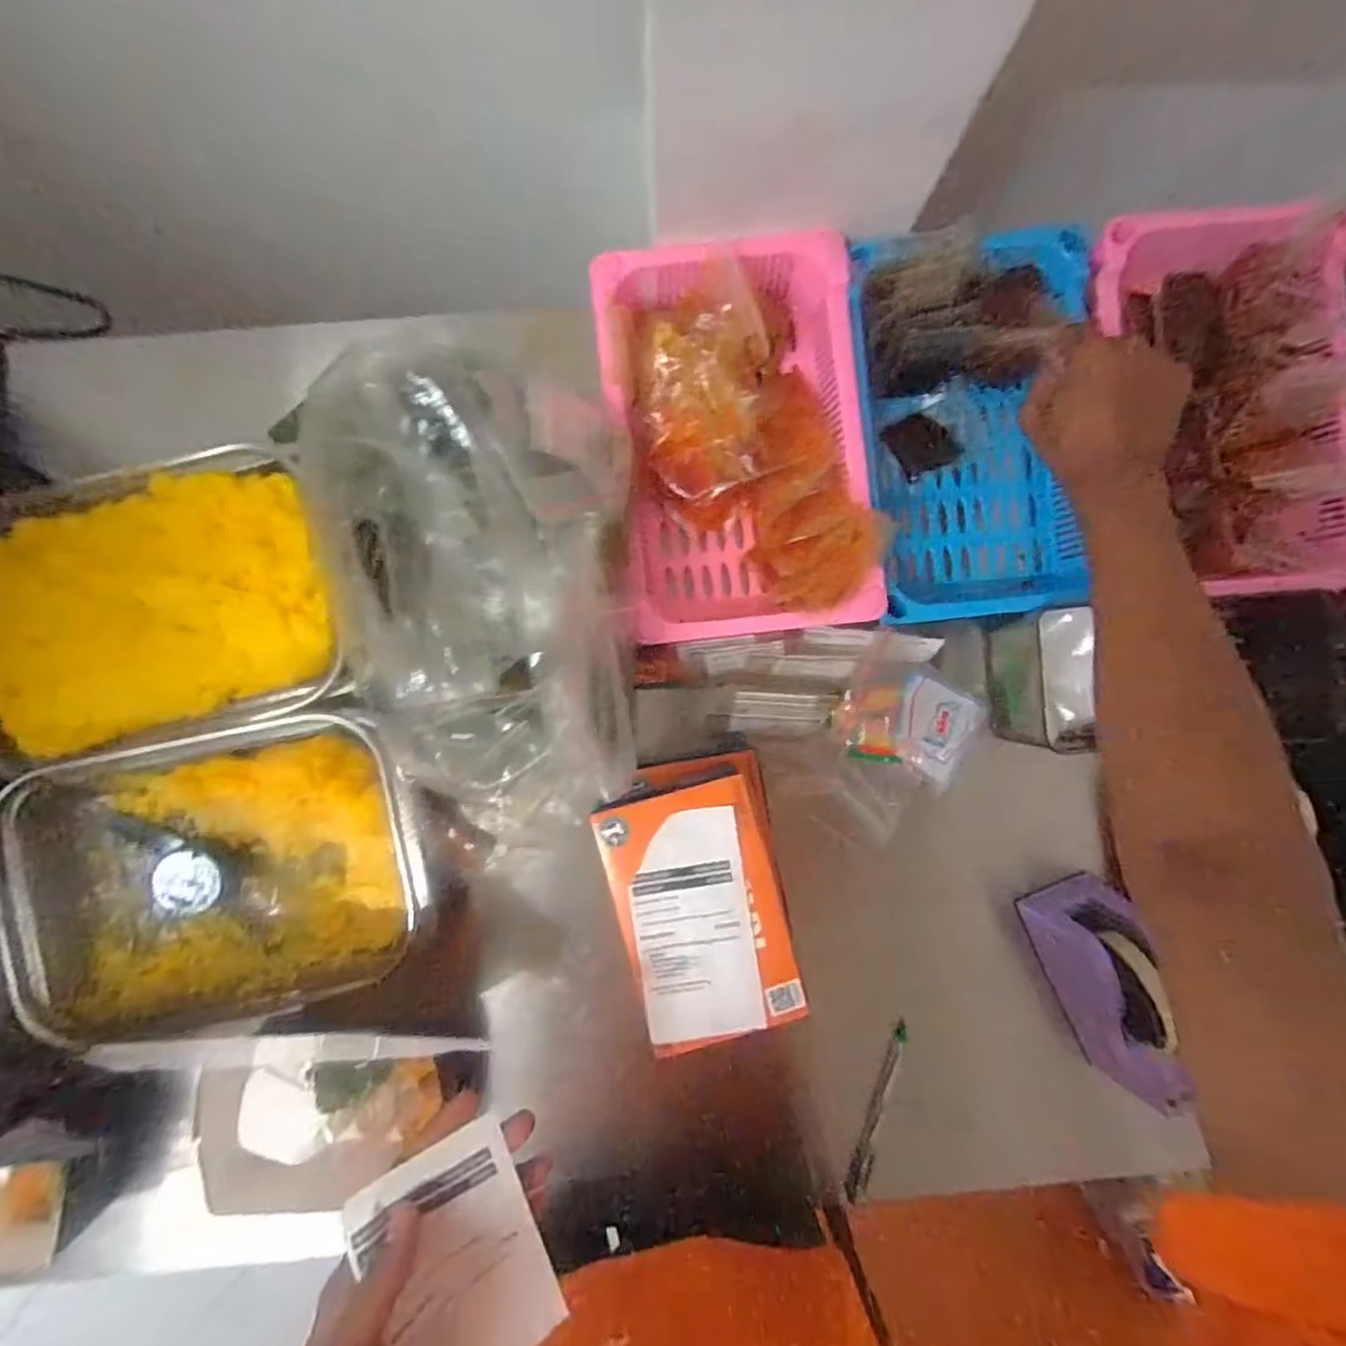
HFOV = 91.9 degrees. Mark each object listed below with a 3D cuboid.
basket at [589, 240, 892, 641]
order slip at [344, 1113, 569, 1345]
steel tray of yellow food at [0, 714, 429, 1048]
[{"bbox_3d":[0.053,-0.180,0.527,0.201,0.069,0.296,-6,90,0],"label":"basket"},{"bbox_3d":[-0.101,0.293,0.317,0.073,0.009,0.112,-21,93,-35],"label":"order slip"},{"bbox_3d":[-0.351,0.162,0.519,0.293,0.070,0.225,-12,90,0],"label":"steel tray of yellow food"}]

